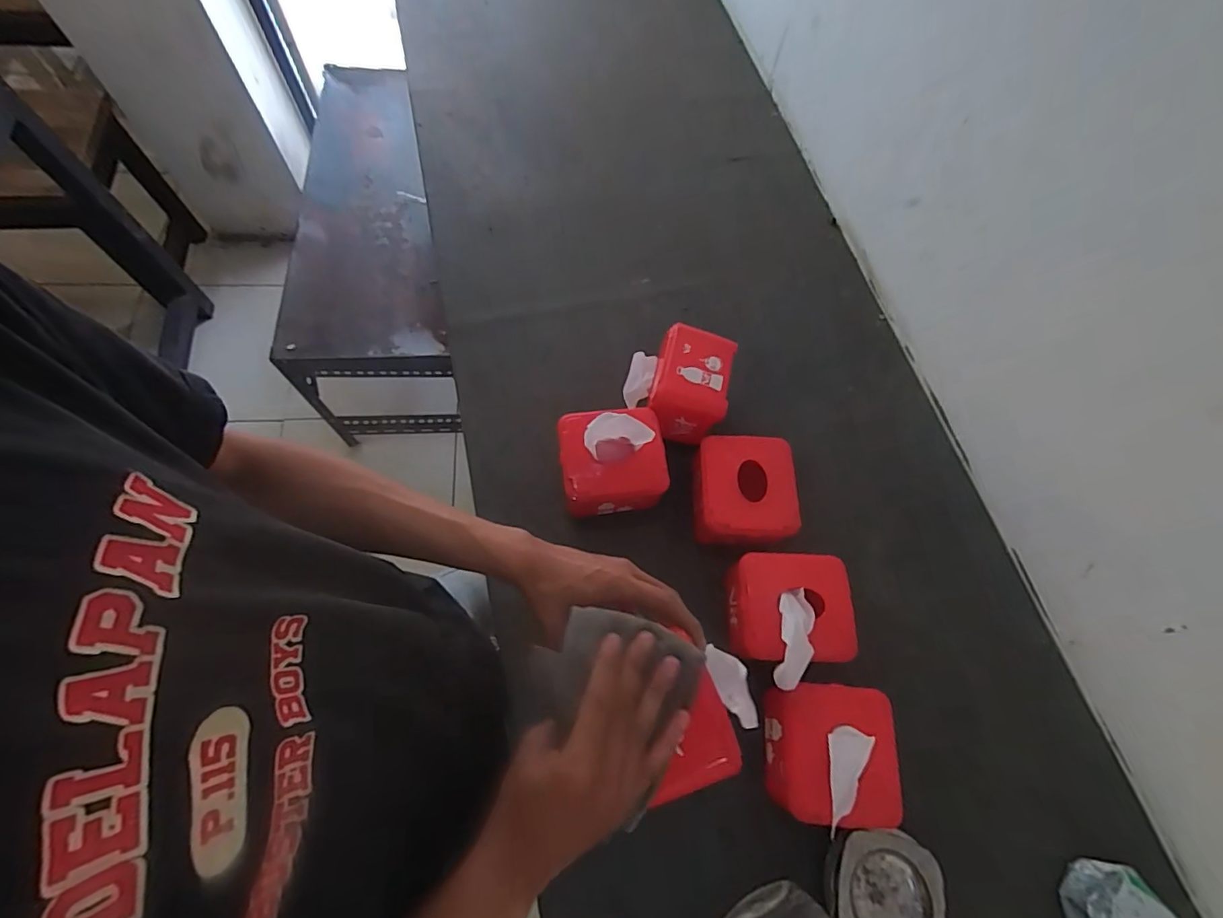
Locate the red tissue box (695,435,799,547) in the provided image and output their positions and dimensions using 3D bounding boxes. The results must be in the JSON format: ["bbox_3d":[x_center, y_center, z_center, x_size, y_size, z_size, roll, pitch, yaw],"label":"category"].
[{"bbox_3d":[0.162,0.049,0.682,0.121,0.092,0.132,2,67,-4],"label":"red tissue box"}]

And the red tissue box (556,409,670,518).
[{"bbox_3d":[0.000,0.003,0.665,0.128,0.130,0.119,-6,68,-8],"label":"red tissue box"}]

